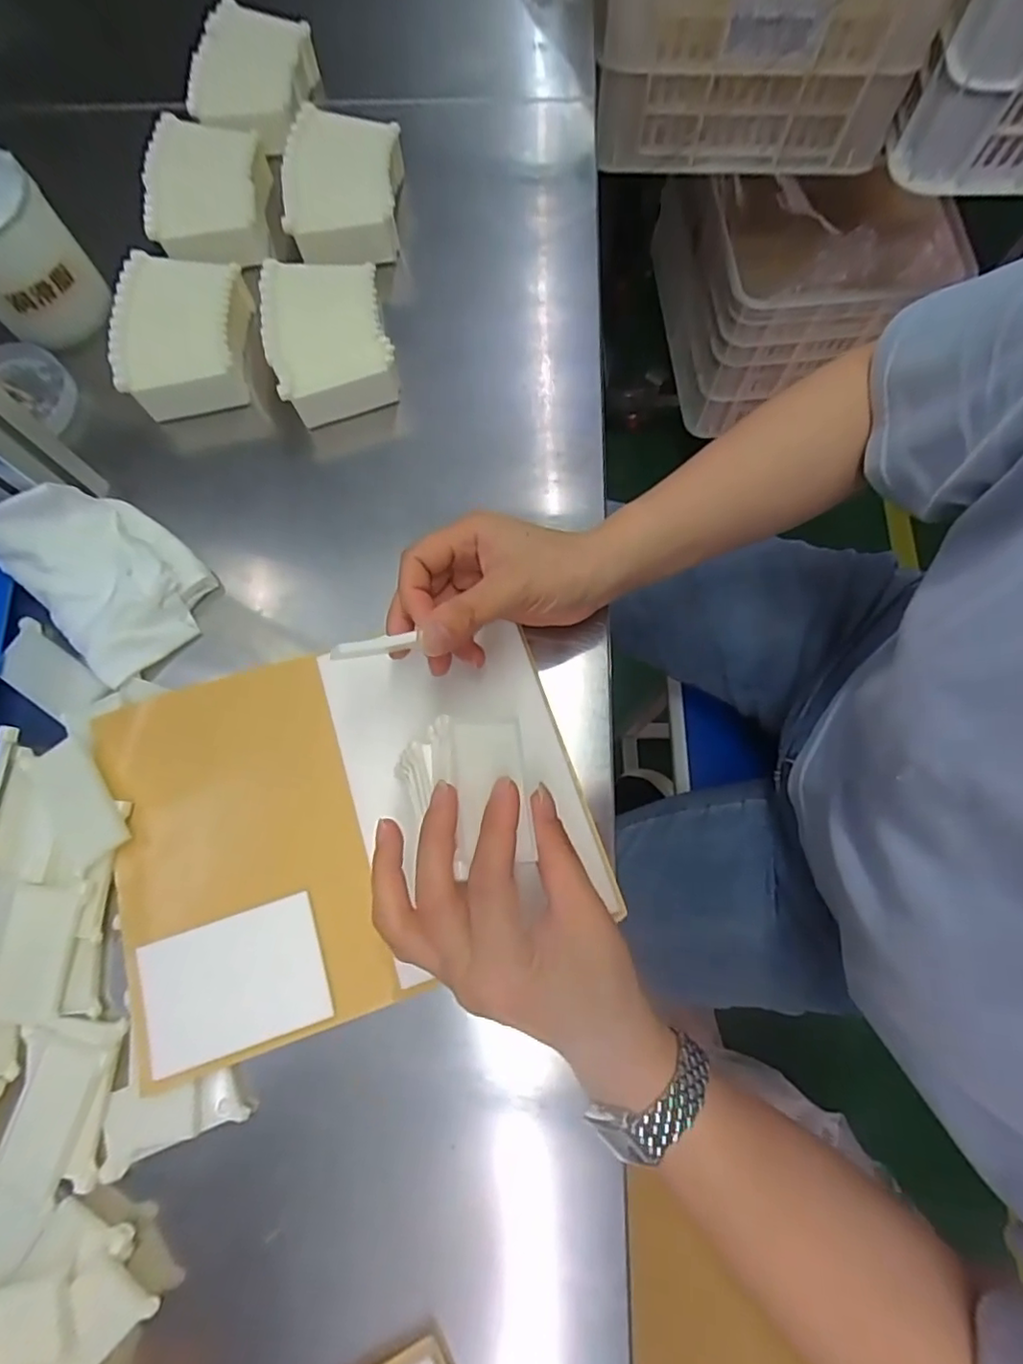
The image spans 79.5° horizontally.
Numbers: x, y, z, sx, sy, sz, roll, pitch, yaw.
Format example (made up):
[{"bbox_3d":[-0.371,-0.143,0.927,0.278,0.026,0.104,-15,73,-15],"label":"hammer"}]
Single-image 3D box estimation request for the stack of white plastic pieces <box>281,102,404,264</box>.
[{"bbox_3d":[-0.133,-0.388,0.481,0.090,0.033,0.114,1,75,1],"label":"stack of white plastic pieces"}]

